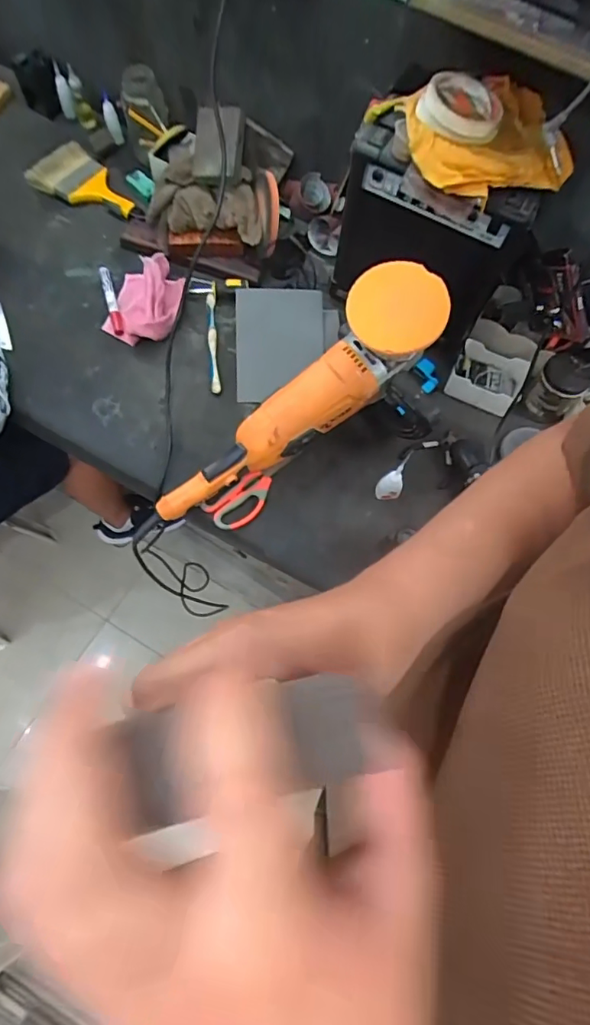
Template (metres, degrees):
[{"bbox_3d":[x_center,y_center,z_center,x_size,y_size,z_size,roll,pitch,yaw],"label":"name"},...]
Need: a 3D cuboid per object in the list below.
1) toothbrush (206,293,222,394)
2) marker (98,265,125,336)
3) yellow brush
[{"bbox_3d":[-0.132,-0.275,0.825,0.017,0.019,0.189,-5,70,-4],"label":"toothbrush"},{"bbox_3d":[-0.301,-0.350,0.843,0.018,0.014,0.138,-16,71,-8],"label":"marker"},{"bbox_3d":[-0.370,-0.583,0.923,0.185,0.035,0.113,36,72,10],"label":"yellow brush"}]

